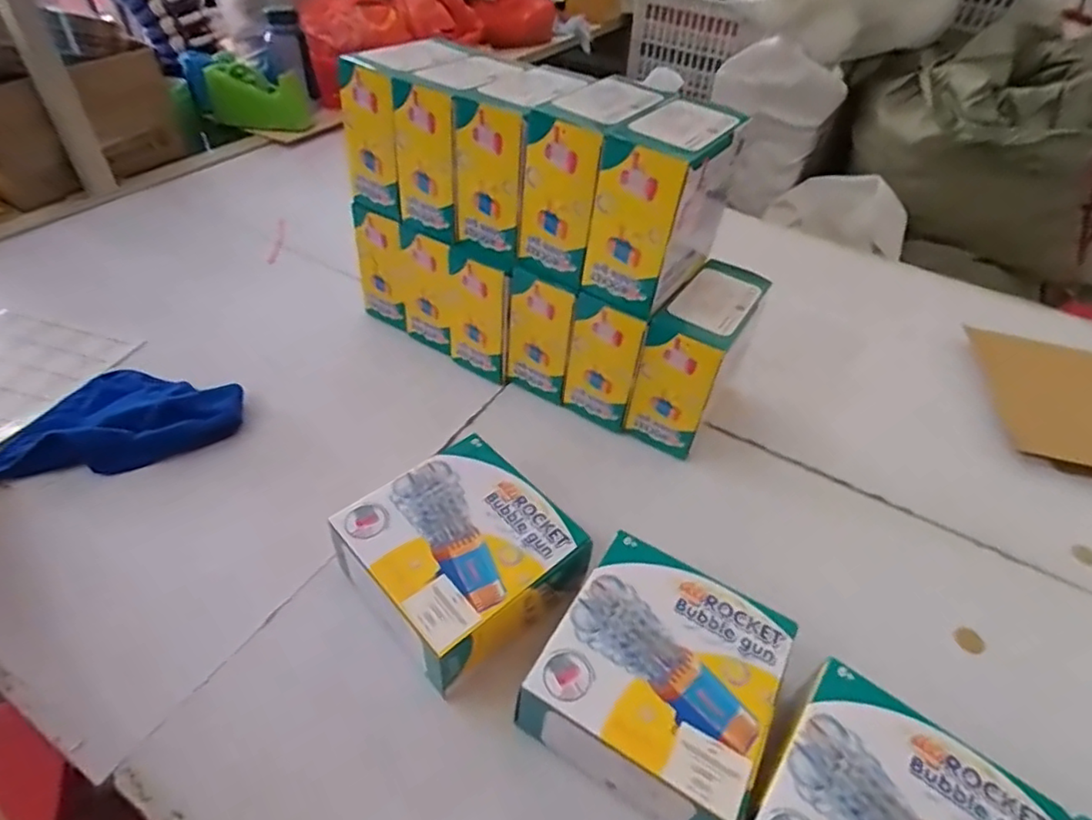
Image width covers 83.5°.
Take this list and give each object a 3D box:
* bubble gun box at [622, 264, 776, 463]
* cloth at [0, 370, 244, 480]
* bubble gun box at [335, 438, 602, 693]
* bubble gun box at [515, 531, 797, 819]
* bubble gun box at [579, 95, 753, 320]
[{"bbox_3d":[0.176,-0.062,0.702,0.084,0.157,0.172,27,48,20],"label":"bubble gun box"},{"bbox_3d":[-0.458,0.002,0.676,0.219,0.034,0.141,-5,45,-10],"label":"cloth"},{"bbox_3d":[-0.071,0.128,0.540,0.163,0.076,0.171,-31,55,-31],"label":"bubble gun box"},{"bbox_3d":[0.089,0.207,0.474,0.166,0.068,0.166,24,47,18],"label":"bubble gun box"},{"bbox_3d":[0.118,-0.206,0.612,0.083,0.155,0.154,28,49,22],"label":"bubble gun box"}]

